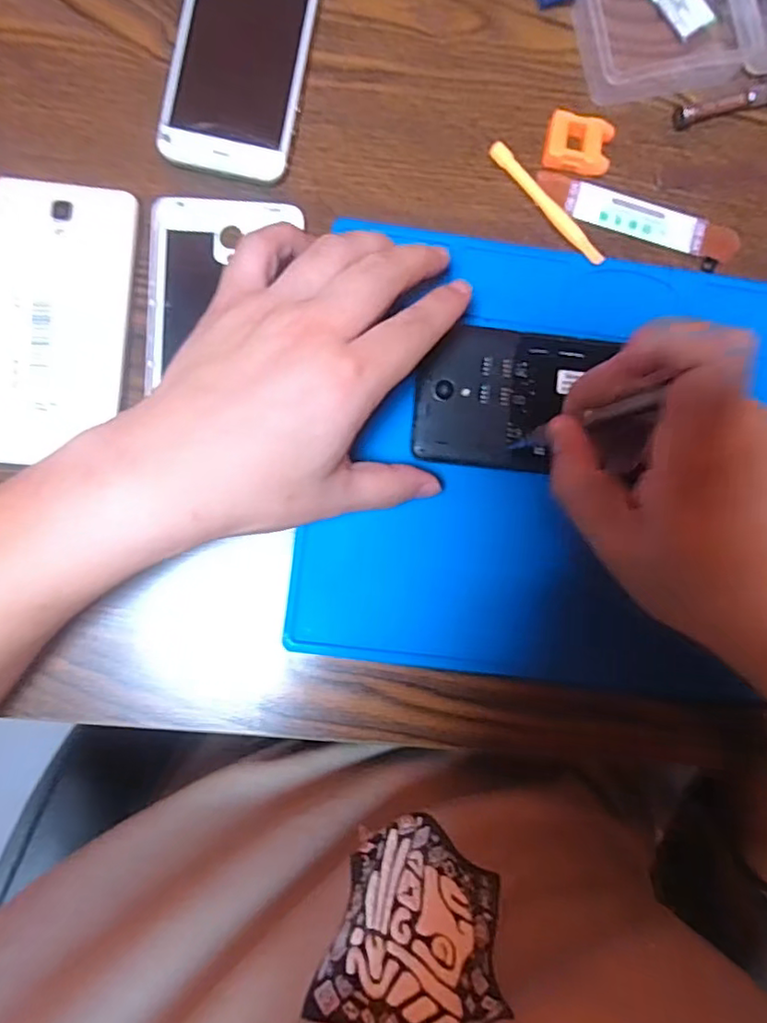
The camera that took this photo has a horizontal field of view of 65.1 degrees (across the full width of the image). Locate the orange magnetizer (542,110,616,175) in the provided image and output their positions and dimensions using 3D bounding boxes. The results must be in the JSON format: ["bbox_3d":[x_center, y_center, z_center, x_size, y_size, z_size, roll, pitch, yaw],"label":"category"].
[{"bbox_3d":[0.105,-0.198,0.325,0.035,0.012,0.026,10,88,-4],"label":"orange magnetizer"}]

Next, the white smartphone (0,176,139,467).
[{"bbox_3d":[-0.166,-0.095,0.305,0.070,0.011,0.140,4,88,-4],"label":"white smartphone"}]

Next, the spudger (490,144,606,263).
[{"bbox_3d":[0.088,-0.166,0.326,0.008,0.006,0.084,-42,92,-4],"label":"spudger"}]

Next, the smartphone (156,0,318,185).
[{"bbox_3d":[-0.073,-0.243,0.315,0.066,0.010,0.135,10,88,-4],"label":"smartphone"}]

